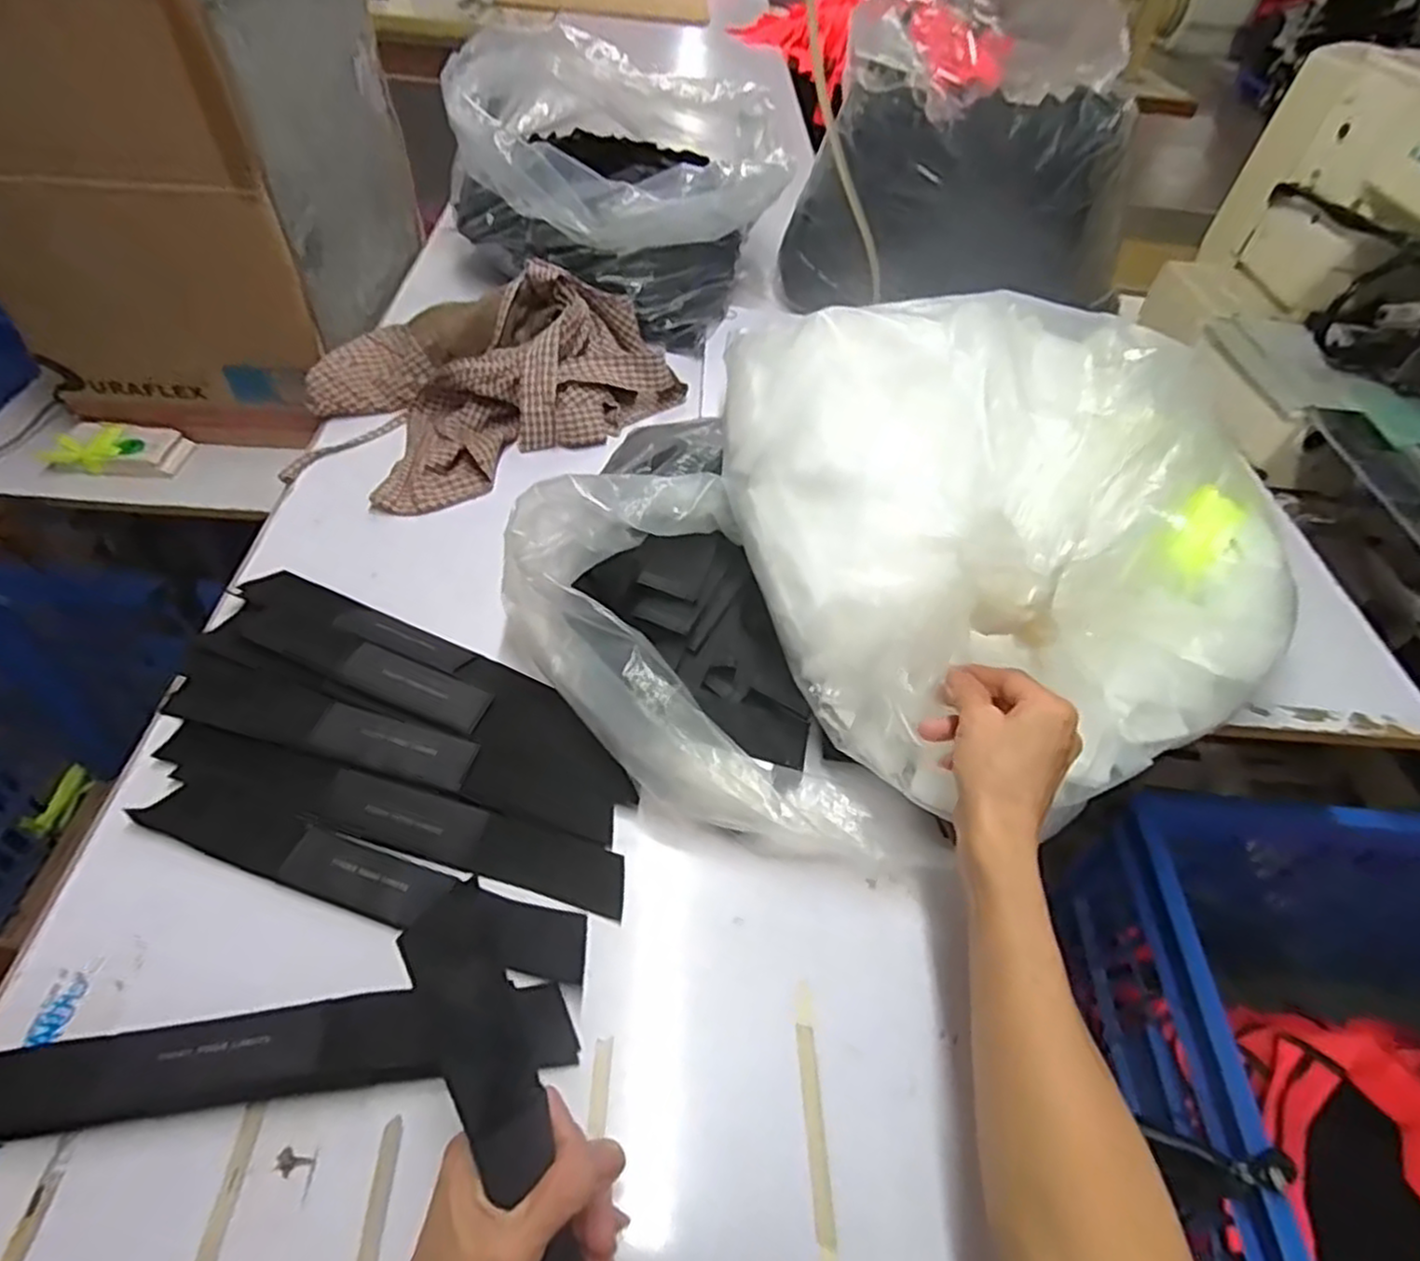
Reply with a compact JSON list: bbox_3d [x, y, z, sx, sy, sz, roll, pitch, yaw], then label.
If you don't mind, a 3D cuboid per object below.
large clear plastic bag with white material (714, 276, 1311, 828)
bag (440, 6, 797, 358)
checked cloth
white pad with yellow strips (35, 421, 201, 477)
[{"bbox_3d":[0.189,-0.082,0.516,0.289,0.186,0.359,-23,55,-24],"label":"large clear plastic bag with white material"},{"bbox_3d":[-0.114,-0.574,0.943,0.394,0.210,0.319,16,49,8],"label":"bag"},{"bbox_3d":[-0.239,-0.272,0.777,0.373,0.108,0.232,-30,58,-28],"label":"checked cloth"},{"bbox_3d":[-0.648,-0.197,0.812,0.128,0.027,0.070,6,49,-1],"label":"white pad with yellow strips"}]

